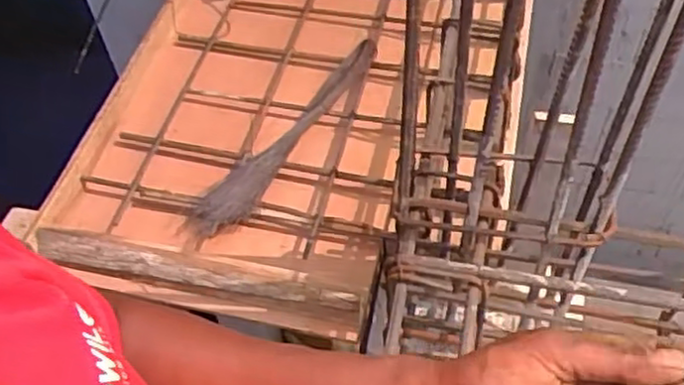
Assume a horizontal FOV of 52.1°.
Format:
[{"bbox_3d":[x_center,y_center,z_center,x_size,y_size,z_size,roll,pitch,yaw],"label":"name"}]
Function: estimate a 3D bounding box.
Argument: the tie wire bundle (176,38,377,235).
[{"bbox_3d":[-0.088,-0.096,1.204,0.088,0.053,0.479,30,60,22],"label":"tie wire bundle"}]

